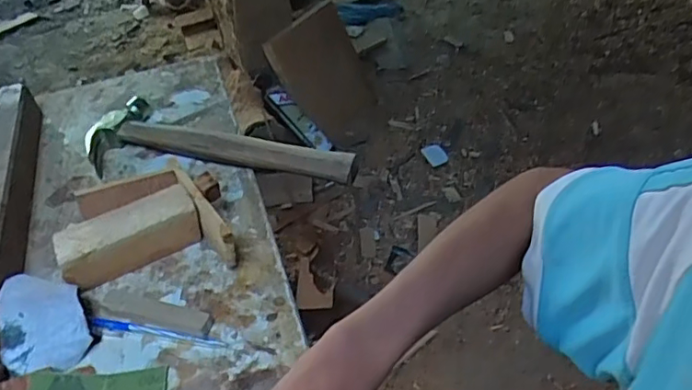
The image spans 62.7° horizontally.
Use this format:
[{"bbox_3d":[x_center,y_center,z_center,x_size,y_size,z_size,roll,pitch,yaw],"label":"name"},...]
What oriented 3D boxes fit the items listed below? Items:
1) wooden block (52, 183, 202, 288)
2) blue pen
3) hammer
[{"bbox_3d":[-0.200,0.039,0.528,0.120,0.044,0.048,-26,46,-19],"label":"wooden block"},{"bbox_3d":[-0.157,0.115,0.473,0.119,0.005,0.008,5,44,12],"label":"blue pen"},{"bbox_3d":[-0.143,-0.047,0.621,0.320,0.027,0.103,14,47,21],"label":"hammer"}]

